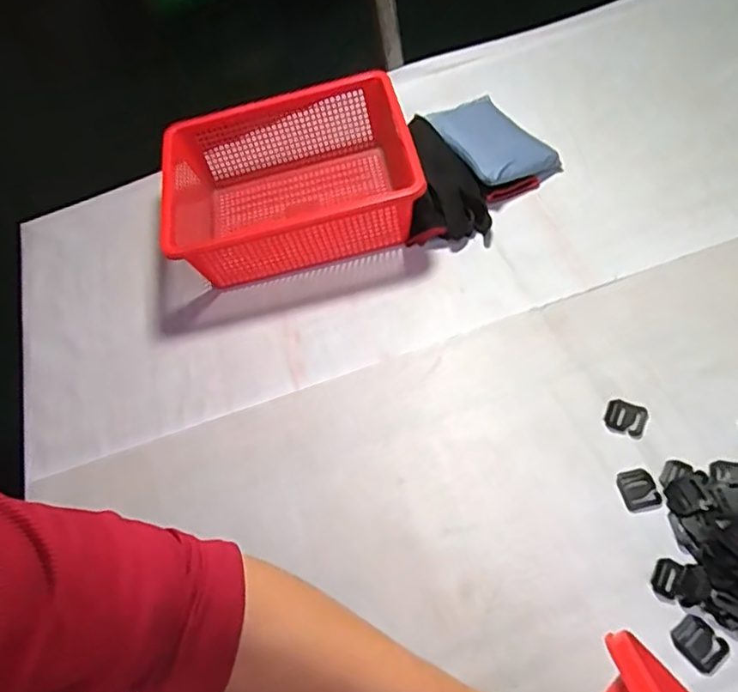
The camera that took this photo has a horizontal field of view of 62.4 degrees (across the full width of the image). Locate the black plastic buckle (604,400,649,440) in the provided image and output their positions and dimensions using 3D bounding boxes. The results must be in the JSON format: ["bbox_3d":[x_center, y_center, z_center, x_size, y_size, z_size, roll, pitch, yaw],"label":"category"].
[{"bbox_3d":[0.241,0.069,0.570,0.036,0.010,0.030,23,59,16],"label":"black plastic buckle"}]

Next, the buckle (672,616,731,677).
[{"bbox_3d":[0.253,0.228,0.465,0.031,0.007,0.036,-33,61,-20],"label":"buckle"}]

